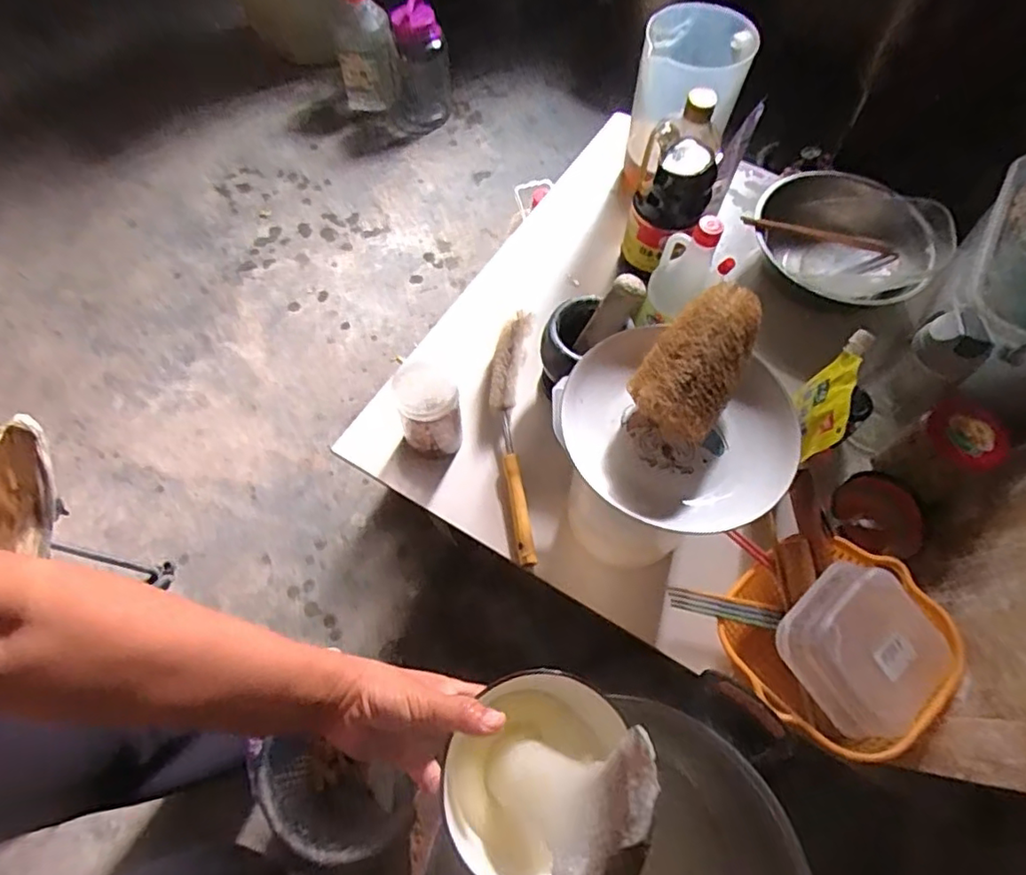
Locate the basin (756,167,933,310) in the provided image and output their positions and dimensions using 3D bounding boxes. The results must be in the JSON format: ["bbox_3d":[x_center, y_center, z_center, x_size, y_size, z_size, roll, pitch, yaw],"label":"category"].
[{"bbox_3d":[0.474,-0.281,0.882,0.231,0.080,0.231,0,62,0],"label":"basin"}]

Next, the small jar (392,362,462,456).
[{"bbox_3d":[-0.098,-0.028,0.716,0.069,0.106,0.066,0,62,0],"label":"small jar"}]

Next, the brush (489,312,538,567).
[{"bbox_3d":[-0.002,-0.007,0.744,0.057,0.052,0.325,-1,62,-1],"label":"brush"}]

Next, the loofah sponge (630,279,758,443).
[{"bbox_3d":[0.152,-0.059,0.509,0.076,0.084,0.130,31,66,16],"label":"loofah sponge"}]

